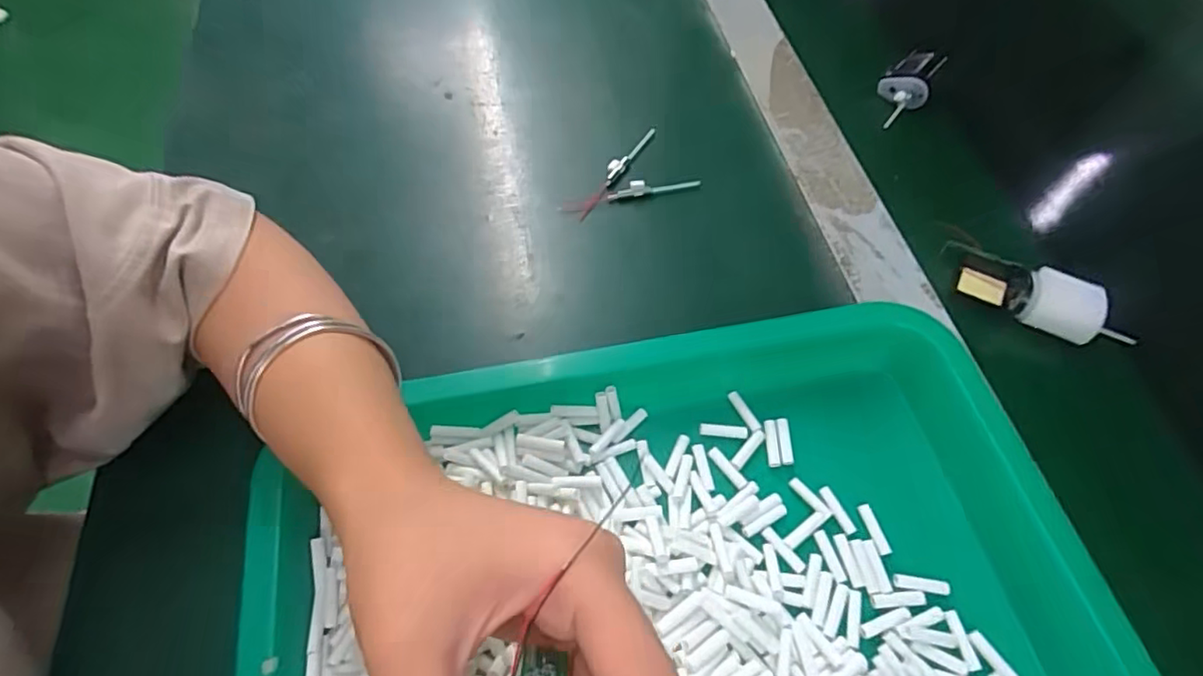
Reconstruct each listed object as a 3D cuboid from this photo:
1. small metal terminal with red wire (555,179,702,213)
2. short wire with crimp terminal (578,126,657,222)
[{"bbox_3d":[0.018,-0.092,0.380,0.092,0.013,0.009,-15,61,-11],"label":"small metal terminal with red wire"},{"bbox_3d":[0.009,-0.108,0.387,0.009,0.010,0.090,28,62,14],"label":"short wire with crimp terminal"}]

